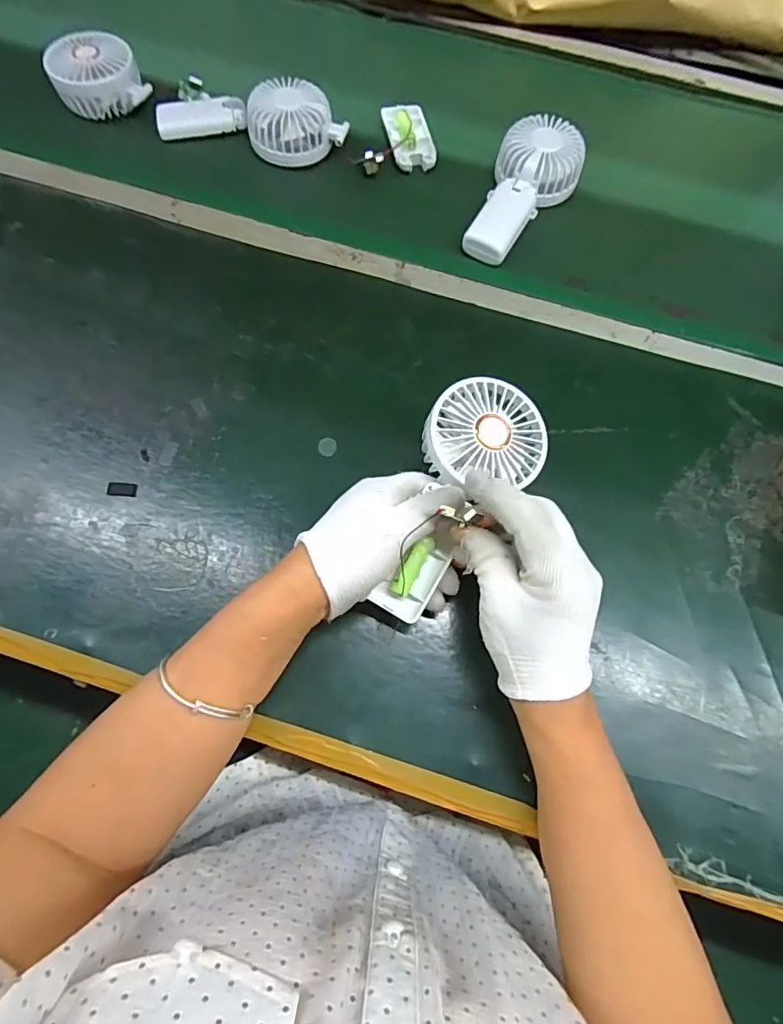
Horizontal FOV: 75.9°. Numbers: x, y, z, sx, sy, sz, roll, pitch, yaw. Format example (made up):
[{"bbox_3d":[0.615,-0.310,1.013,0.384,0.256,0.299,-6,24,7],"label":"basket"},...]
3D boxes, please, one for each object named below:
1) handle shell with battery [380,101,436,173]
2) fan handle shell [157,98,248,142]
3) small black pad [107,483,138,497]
[{"bbox_3d":[0.020,-0.413,0.554,0.046,0.019,0.088,-11,70,-8],"label":"handle shell with battery"},{"bbox_3d":[-0.206,-0.428,0.551,0.094,0.017,0.041,-6,86,-2],"label":"fan handle shell"},{"bbox_3d":[-0.217,-0.018,0.405,0.024,0.004,0.012,1,70,-2],"label":"small black pad"}]

